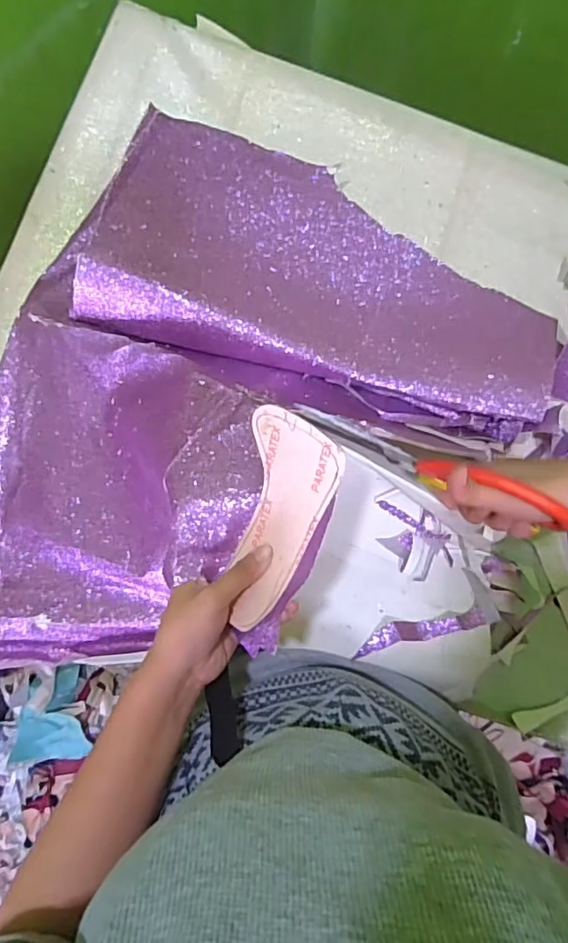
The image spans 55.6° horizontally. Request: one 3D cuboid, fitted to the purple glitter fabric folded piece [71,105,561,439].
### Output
[{"bbox_3d":[0.055,-0.192,0.527,0.461,0.086,0.240,17,82,-2],"label":"purple glitter fabric folded piece"}]

